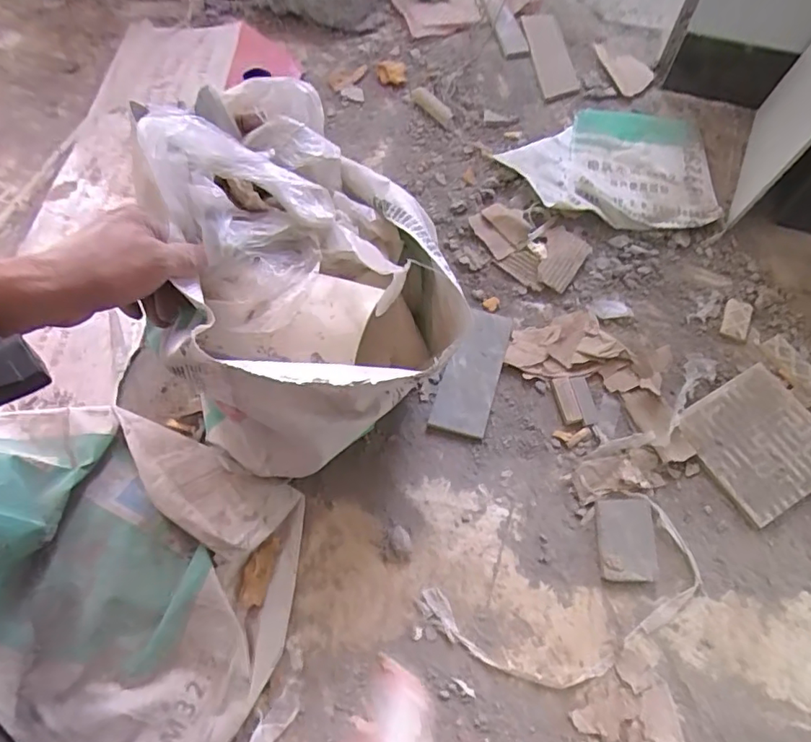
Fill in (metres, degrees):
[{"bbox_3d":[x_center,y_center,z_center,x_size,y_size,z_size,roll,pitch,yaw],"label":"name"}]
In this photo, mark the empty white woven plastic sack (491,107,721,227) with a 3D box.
[{"bbox_3d":[0.289,-0.296,0.792,0.274,0.033,0.226,0,62,2],"label":"empty white woven plastic sack"}]

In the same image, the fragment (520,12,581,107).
[{"bbox_3d":[0.233,-0.506,0.898,0.061,0.014,0.176,-9,75,-3],"label":"fragment"}]

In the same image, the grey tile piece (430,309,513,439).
[{"bbox_3d":[0.082,0.000,0.678,0.065,0.012,0.164,18,71,1],"label":"grey tile piece"}]

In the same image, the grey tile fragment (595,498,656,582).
[{"bbox_3d":[0.230,0.176,0.583,0.055,0.014,0.082,2,62,3],"label":"grey tile fragment"}]

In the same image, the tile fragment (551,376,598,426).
[{"bbox_3d":[0.200,0.035,0.658,0.041,0.005,0.061,-9,62,-3],"label":"tile fragment"}]

